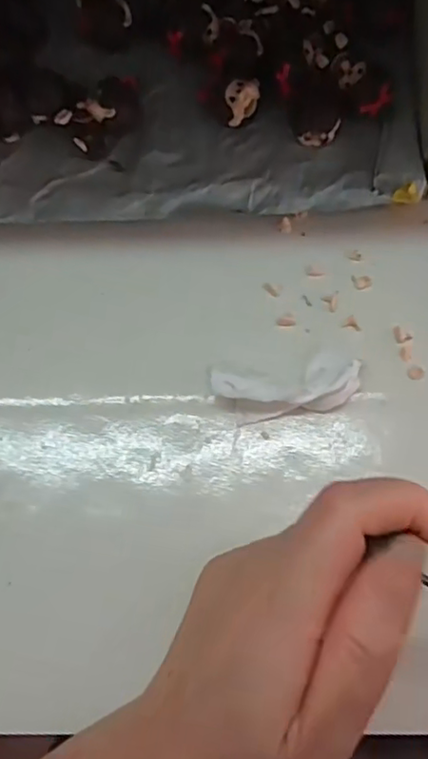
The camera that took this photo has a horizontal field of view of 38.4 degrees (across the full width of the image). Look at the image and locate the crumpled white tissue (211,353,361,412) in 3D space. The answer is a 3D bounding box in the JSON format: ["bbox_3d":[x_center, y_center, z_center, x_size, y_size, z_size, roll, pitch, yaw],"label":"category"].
[{"bbox_3d":[0.032,0.003,0.269,0.062,0.016,0.025,-11,73,0],"label":"crumpled white tissue"}]

